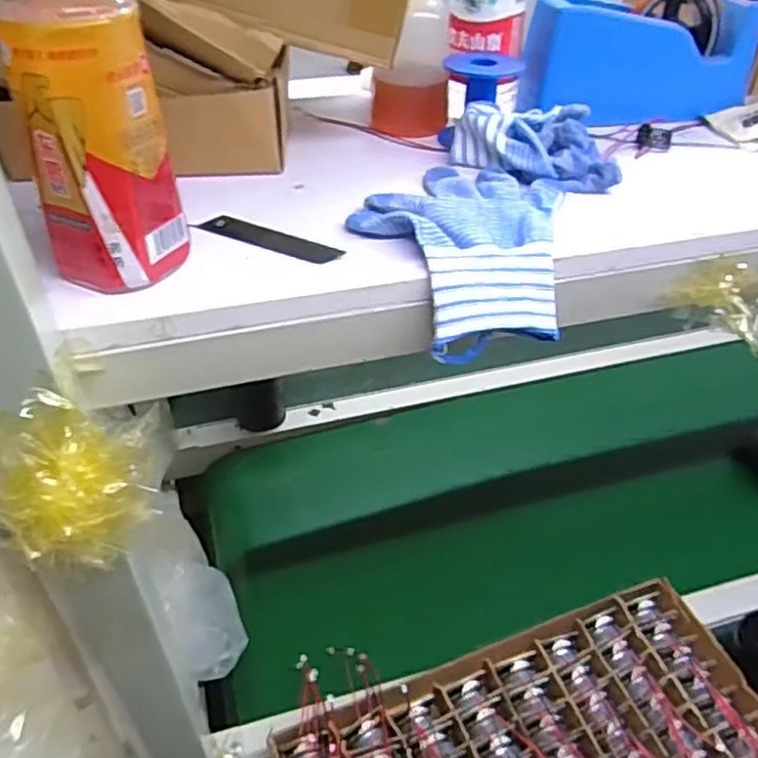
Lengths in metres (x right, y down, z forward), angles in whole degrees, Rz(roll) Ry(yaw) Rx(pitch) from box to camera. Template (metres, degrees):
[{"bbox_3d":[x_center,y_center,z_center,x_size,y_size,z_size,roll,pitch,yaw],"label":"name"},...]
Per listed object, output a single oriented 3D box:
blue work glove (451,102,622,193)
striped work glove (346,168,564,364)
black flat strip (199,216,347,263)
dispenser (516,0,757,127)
[{"bbox_3d":[0.116,-0.175,0.503,0.131,0.046,0.062,23,45,24],"label":"blue work glove"},{"bbox_3d":[0.050,-0.084,0.448,0.134,0.055,0.153,7,41,7],"label":"striped work glove"},{"bbox_3d":[-0.067,-0.088,0.428,0.094,0.004,0.021,18,44,18],"label":"black flat strip"},{"bbox_3d":[0.223,-0.276,0.586,0.198,0.089,0.061,-11,42,-14],"label":"dispenser"}]

